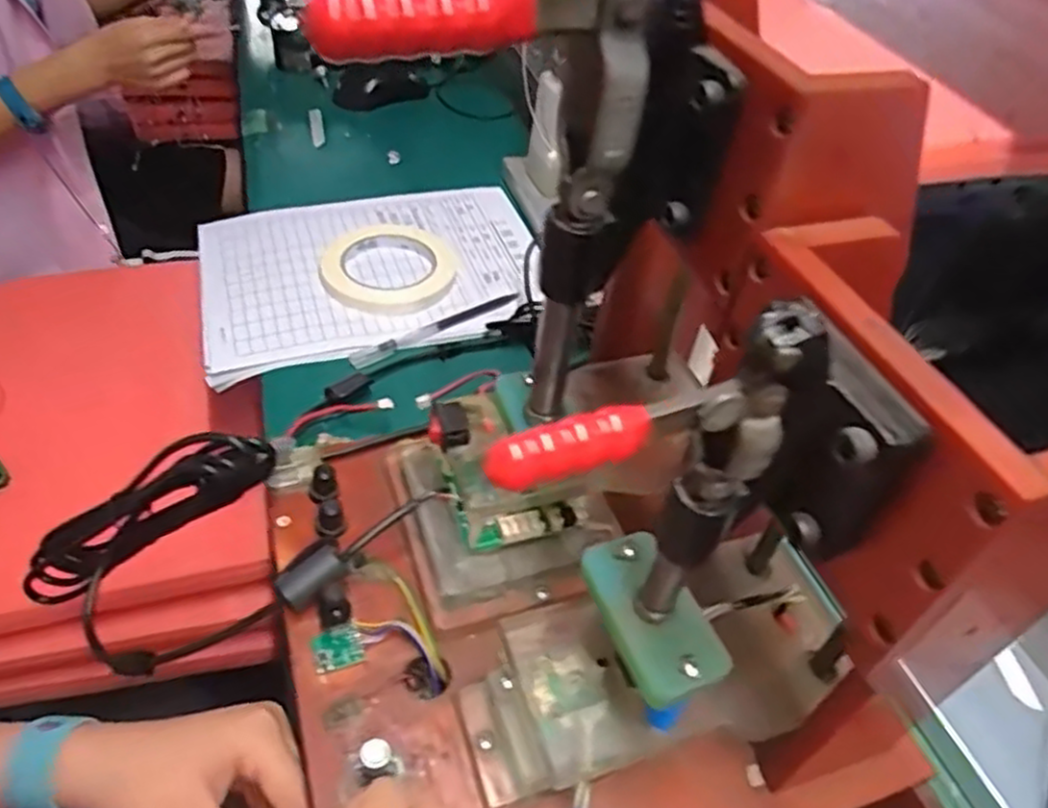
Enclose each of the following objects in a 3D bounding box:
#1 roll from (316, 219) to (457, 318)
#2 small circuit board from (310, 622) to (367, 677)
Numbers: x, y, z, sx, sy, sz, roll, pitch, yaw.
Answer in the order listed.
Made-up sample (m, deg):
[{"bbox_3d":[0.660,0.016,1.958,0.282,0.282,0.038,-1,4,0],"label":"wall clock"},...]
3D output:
[{"bbox_3d":[-0.119,-0.122,0.650,0.112,0.018,0.122,4,46,-4],"label":"roll"},{"bbox_3d":[-0.083,0.109,0.333,0.021,0.004,0.018,-16,50,-21],"label":"small circuit board"}]

